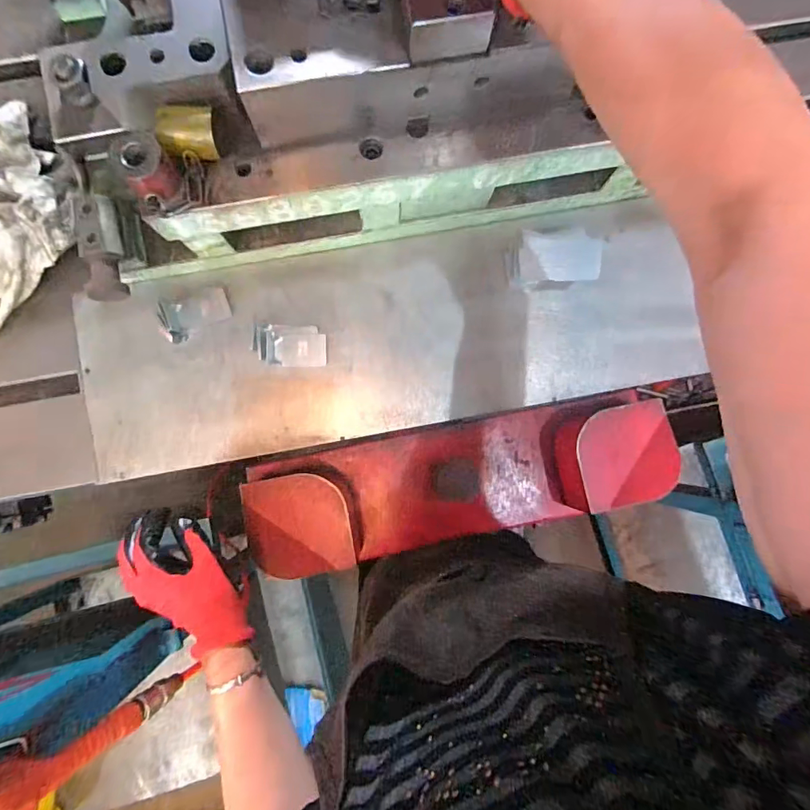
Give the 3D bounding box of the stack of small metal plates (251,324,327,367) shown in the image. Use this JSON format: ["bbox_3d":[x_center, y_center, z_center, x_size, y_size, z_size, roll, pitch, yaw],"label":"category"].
[{"bbox_3d":[-0.128,-0.069,0.514,0.075,0.030,0.048,1,86,-2],"label":"stack of small metal plates"}]

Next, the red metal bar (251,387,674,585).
[{"bbox_3d":[0.071,0.104,0.591,0.505,0.118,0.155,-11,86,-3],"label":"red metal bar"}]

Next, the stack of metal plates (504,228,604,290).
[{"bbox_3d":[0.165,-0.161,0.521,0.096,0.062,0.053,1,86,-2],"label":"stack of metal plates"}]

